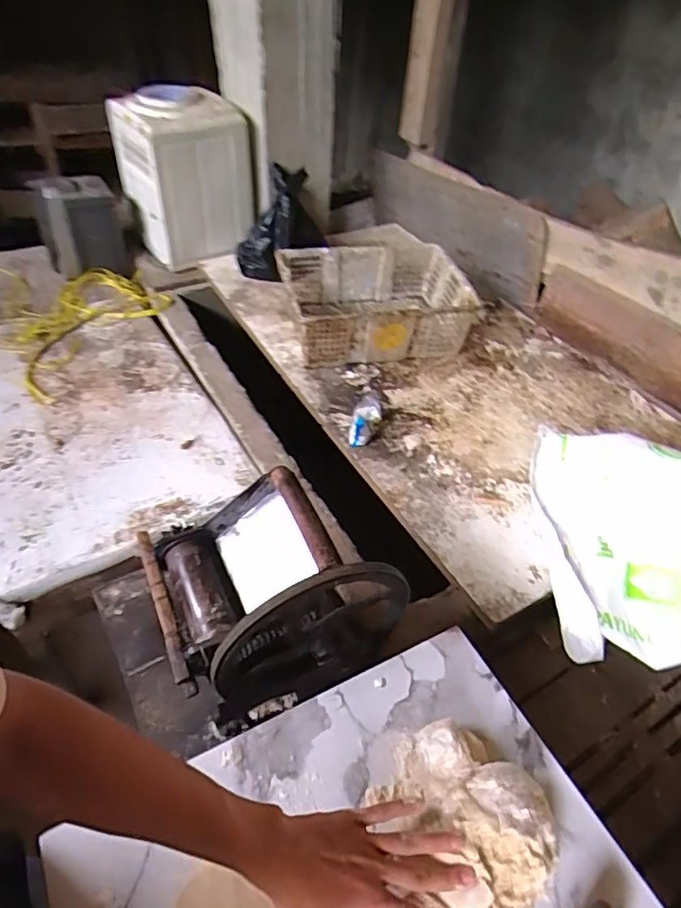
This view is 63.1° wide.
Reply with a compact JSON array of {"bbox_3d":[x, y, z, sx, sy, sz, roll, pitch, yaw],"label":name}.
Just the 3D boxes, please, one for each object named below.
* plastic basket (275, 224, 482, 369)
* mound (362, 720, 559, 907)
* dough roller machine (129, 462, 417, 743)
[{"bbox_3d":[0.091,-0.394,1.451,0.462,0.168,0.323,-10,43,-12],"label":"plastic basket"},{"bbox_3d":[0.102,0.354,0.515,0.168,0.065,0.170,1,41,-1],"label":"mound"},{"bbox_3d":[-0.093,0.188,0.737,0.278,0.272,0.232,-18,45,-20],"label":"dough roller machine"}]

